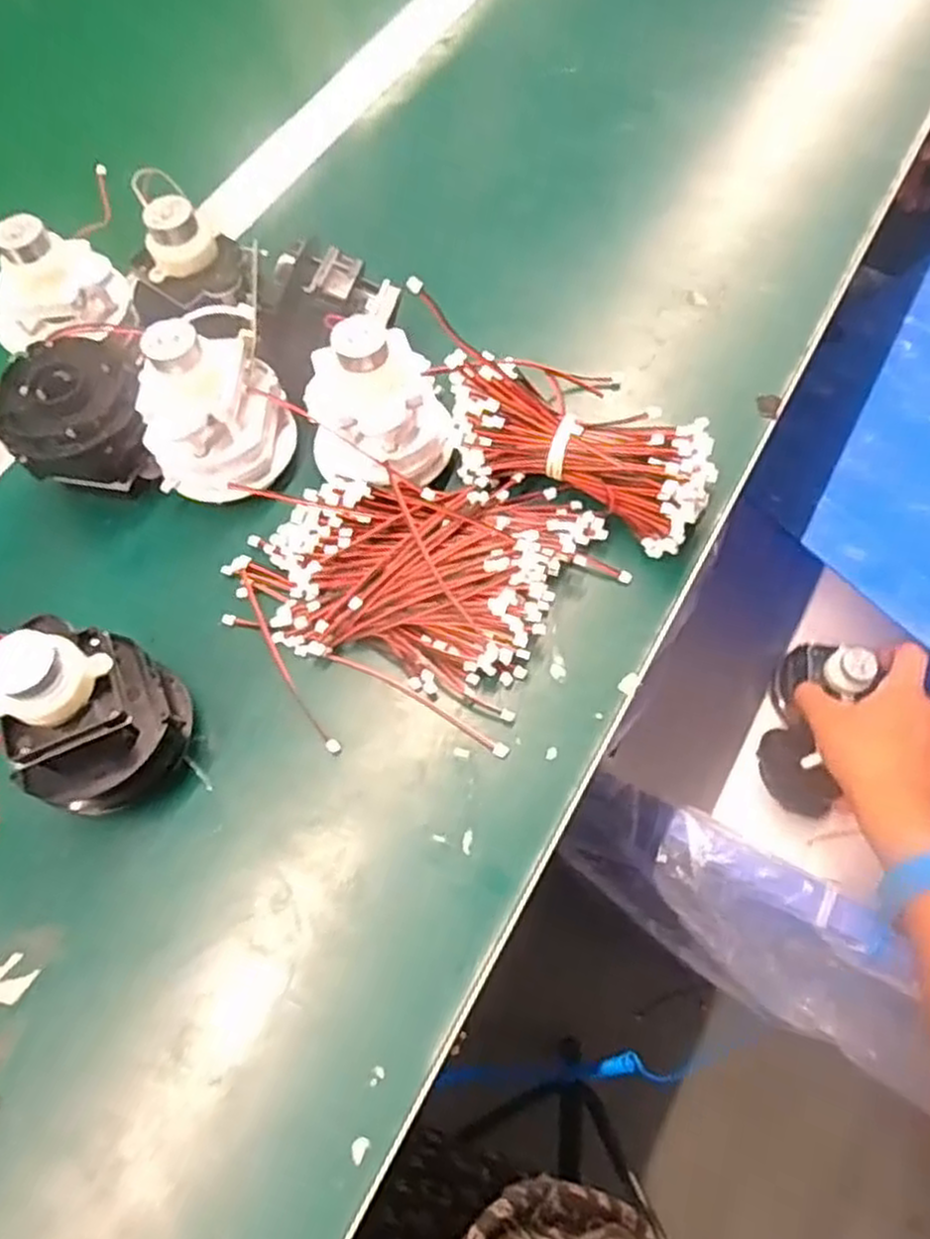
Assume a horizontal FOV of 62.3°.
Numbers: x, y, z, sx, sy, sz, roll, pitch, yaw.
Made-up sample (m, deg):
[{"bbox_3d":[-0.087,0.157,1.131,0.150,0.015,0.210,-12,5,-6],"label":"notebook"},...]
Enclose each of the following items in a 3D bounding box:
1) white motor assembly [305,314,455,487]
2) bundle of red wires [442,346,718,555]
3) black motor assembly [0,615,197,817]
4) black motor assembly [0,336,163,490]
[{"bbox_3d":[-0.042,-0.103,0.360,0.067,0.072,0.062,-38,69,-14],"label":"white motor assembly"},{"bbox_3d":[0.054,-0.084,0.373,0.131,0.047,0.065,21,68,12],"label":"bundle of red wires"},{"bbox_3d":[-0.148,0.039,0.305,0.052,0.087,0.066,19,67,11],"label":"black motor assembly"},{"bbox_3d":[-0.188,-0.094,0.385,0.071,0.061,0.067,-24,66,-9],"label":"black motor assembly"}]

